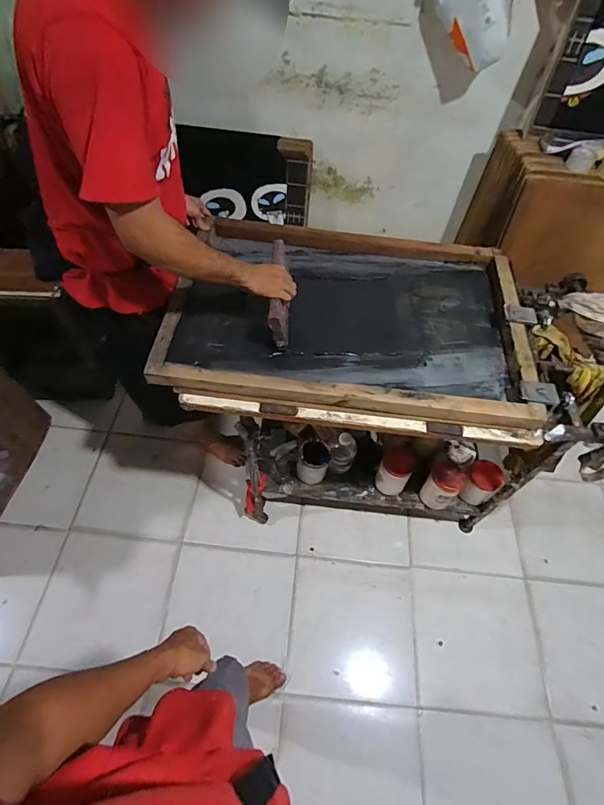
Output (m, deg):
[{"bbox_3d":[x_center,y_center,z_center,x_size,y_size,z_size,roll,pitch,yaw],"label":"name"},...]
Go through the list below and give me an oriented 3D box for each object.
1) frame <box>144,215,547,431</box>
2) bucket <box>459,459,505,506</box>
[{"bbox_3d":[0.119,-0.237,1.062,0.842,0.069,0.598,6,57,1],"label":"frame"},{"bbox_3d":[0.580,0.261,1.360,0.098,0.125,0.099,1,57,-2],"label":"bucket"}]

